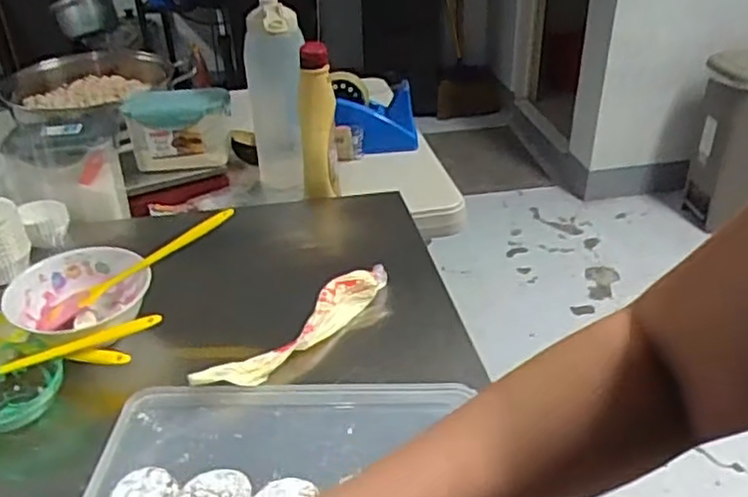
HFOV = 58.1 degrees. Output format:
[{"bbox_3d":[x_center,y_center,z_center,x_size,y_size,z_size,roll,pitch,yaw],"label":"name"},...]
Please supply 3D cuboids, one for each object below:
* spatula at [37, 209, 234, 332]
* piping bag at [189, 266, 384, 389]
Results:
[{"bbox_3d":[-0.227,0.019,0.648,0.205,0.012,0.032,-32,41,-8],"label":"spatula"},{"bbox_3d":[-0.065,0.074,0.626,0.033,0.041,0.219,24,40,34],"label":"piping bag"}]

